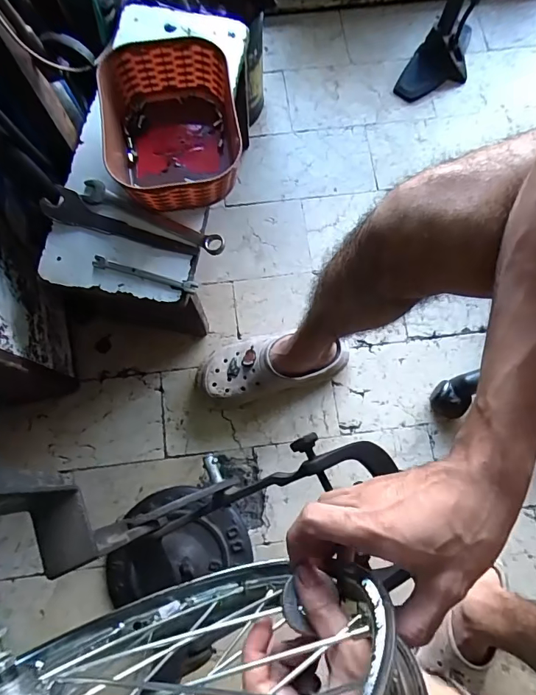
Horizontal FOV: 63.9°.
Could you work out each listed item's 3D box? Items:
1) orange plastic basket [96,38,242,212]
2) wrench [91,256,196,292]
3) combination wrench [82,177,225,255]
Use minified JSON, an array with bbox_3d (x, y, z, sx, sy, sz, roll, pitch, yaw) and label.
[{"bbox_3d":[-0.122,-0.278,0.553,0.164,0.069,0.208,-12,76,-4],"label":"orange plastic basket"},{"bbox_3d":[-0.155,-0.093,0.539,0.133,0.005,0.015,15,76,3],"label":"wrench"},{"bbox_3d":[-0.149,-0.169,0.558,0.201,0.008,0.030,24,76,5],"label":"combination wrench"}]

